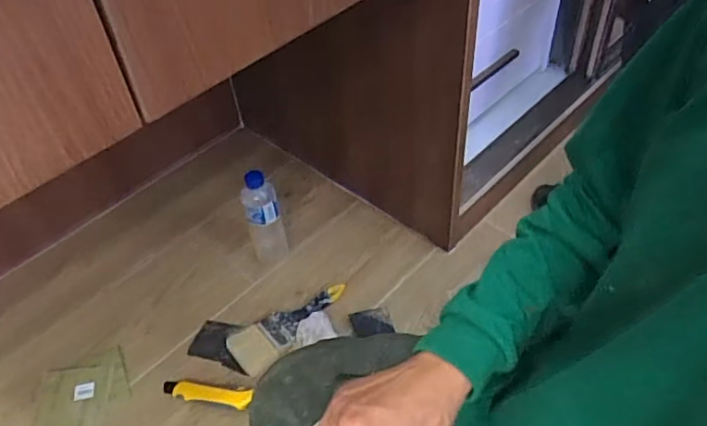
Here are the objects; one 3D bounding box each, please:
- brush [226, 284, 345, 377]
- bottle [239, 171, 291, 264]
[{"bbox_3d":[-0.109,0.188,1.018,0.219,0.019,0.085,-29,52,-22],"label":"brush"},{"bbox_3d":[-0.162,0.005,1.063,0.067,0.196,0.072,-11,47,-8],"label":"bottle"}]

